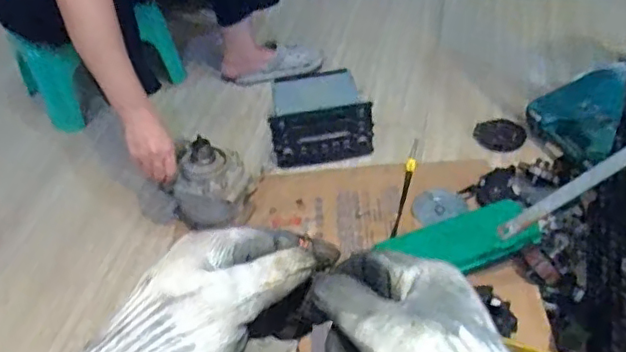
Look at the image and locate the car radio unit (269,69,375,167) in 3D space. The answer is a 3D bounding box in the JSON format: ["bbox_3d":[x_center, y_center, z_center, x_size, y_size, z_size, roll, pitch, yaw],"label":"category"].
[{"bbox_3d":[0.015,-0.129,1.266,0.206,0.123,0.188,-6,43,-1],"label":"car radio unit"}]

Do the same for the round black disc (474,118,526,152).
[{"bbox_3d":[0.394,-0.087,1.245,0.101,0.007,0.100,-3,43,2],"label":"round black disc"}]

